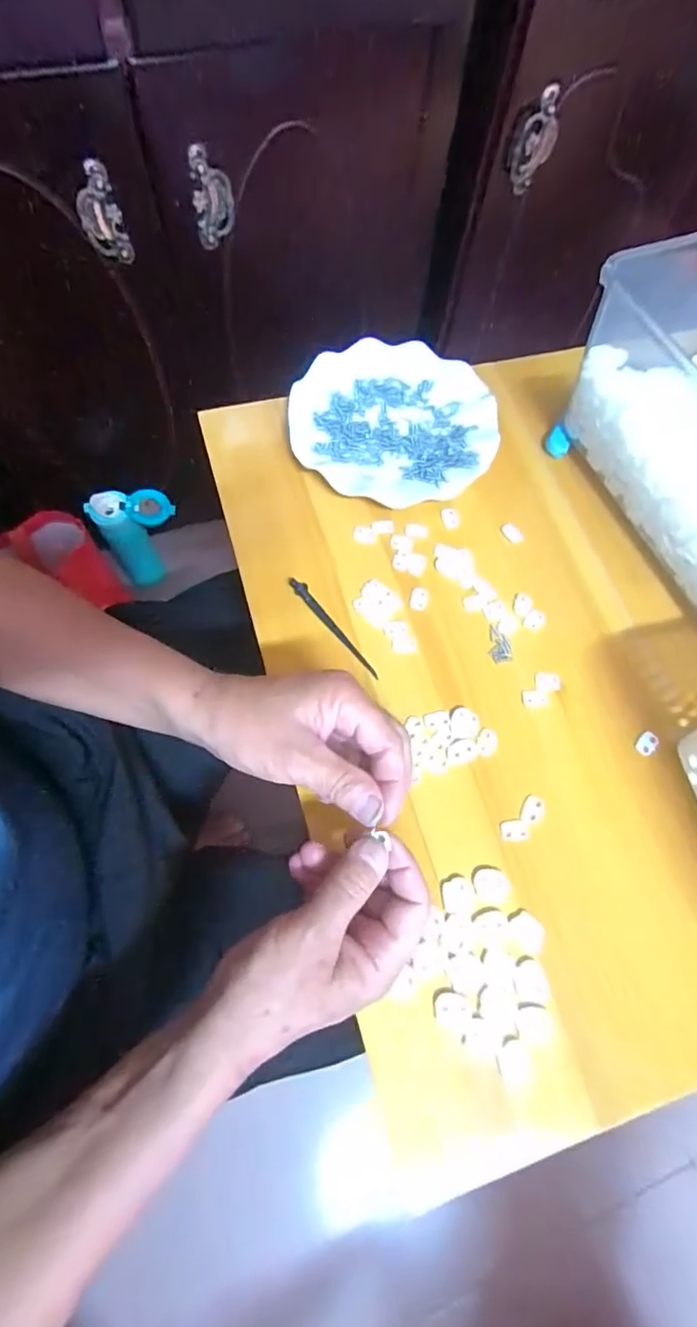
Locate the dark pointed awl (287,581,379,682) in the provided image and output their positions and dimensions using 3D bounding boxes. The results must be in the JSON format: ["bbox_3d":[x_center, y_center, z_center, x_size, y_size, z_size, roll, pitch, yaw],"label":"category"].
[{"bbox_3d":[-0.012,-0.029,0.413,0.009,0.008,0.104,-36,75,-15],"label":"dark pointed awl"}]

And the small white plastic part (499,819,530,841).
[{"bbox_3d":[0.115,0.115,0.367,0.019,0.004,0.014,-4,69,-4],"label":"small white plastic part"}]

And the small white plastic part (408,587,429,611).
[{"bbox_3d":[0.058,-0.053,0.432,0.015,0.004,0.021,12,69,2],"label":"small white plastic part"}]

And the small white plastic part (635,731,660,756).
[{"bbox_3d":[0.226,0.060,0.398,0.013,0.004,0.020,39,72,12],"label":"small white plastic part"}]

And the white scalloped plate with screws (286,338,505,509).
[{"bbox_3d":[0.042,-0.221,0.483,0.178,0.024,0.167,1,69,-2],"label":"white scalloped plate with screws"}]

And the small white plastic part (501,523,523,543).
[{"bbox_3d":[0.143,-0.115,0.462,0.013,0.004,0.021,-33,74,-14],"label":"small white plastic part"}]

